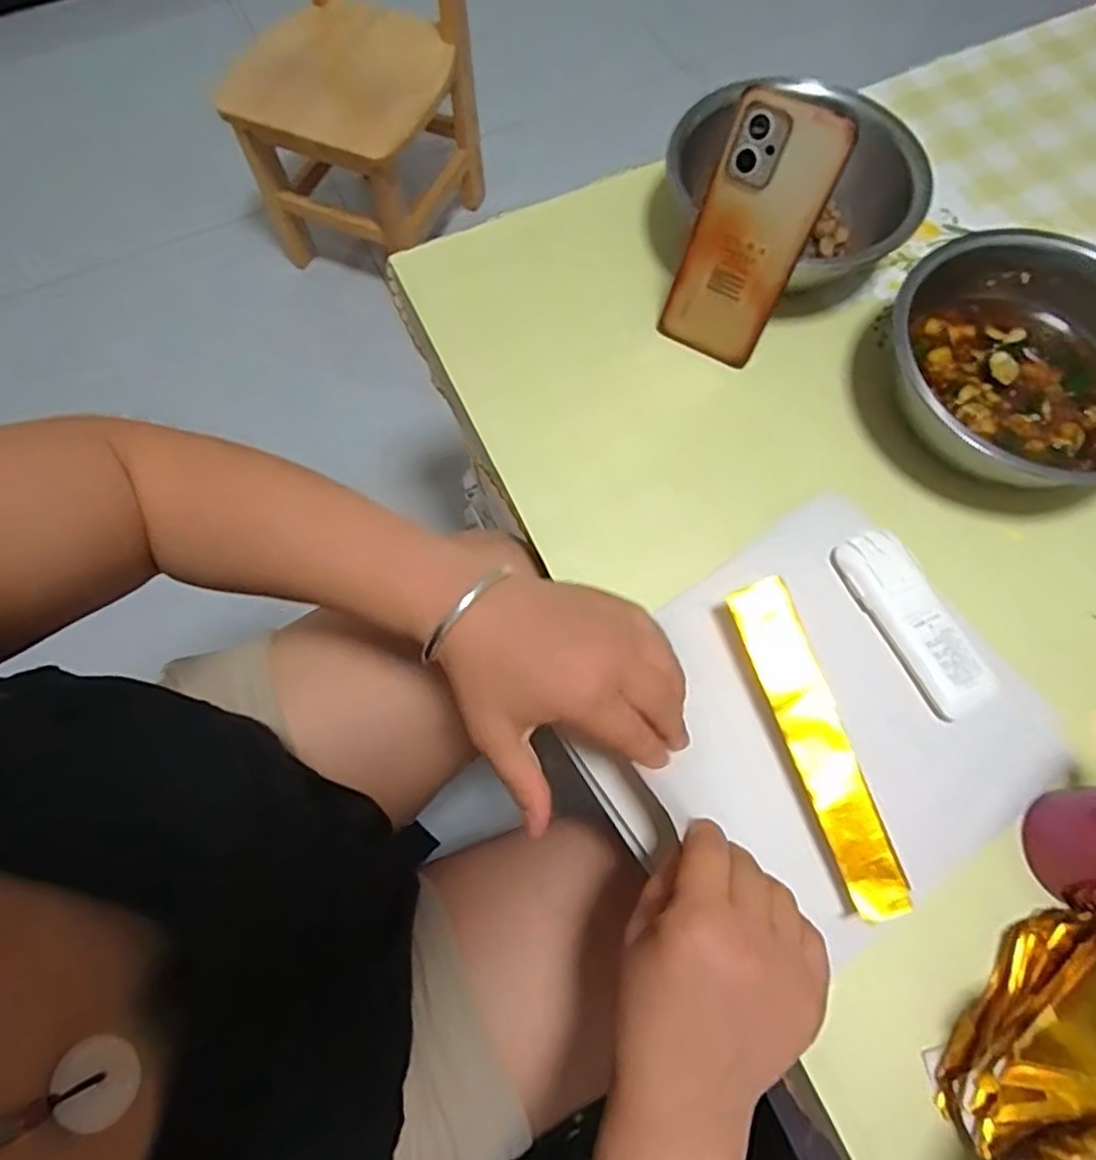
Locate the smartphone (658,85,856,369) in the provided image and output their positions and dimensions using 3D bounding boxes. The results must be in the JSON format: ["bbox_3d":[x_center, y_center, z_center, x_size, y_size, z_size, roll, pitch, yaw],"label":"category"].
[{"bbox_3d":[0.137,-0.235,0.463,0.073,0.165,0.014,31,48,11],"label":"smartphone"}]

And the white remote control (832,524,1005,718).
[{"bbox_3d":[0.233,0.026,0.423,0.045,0.012,0.124,-22,71,-7],"label":"white remote control"}]

